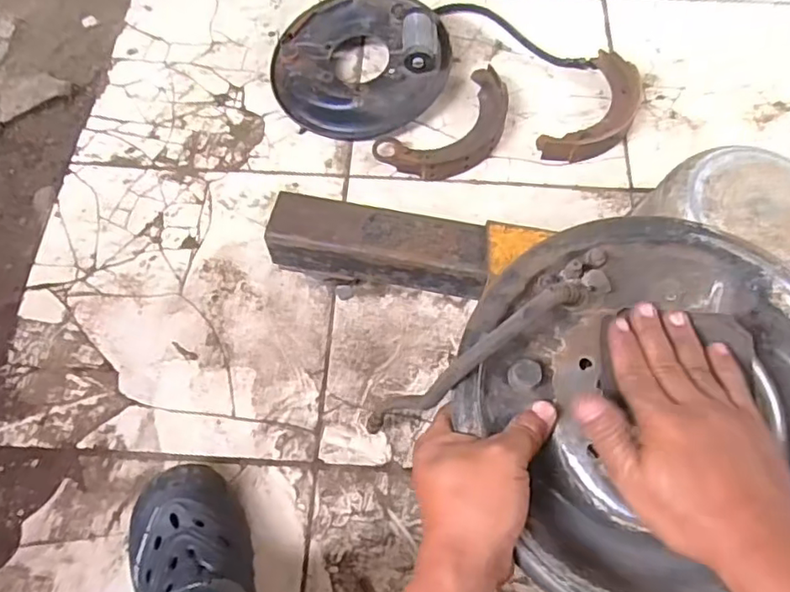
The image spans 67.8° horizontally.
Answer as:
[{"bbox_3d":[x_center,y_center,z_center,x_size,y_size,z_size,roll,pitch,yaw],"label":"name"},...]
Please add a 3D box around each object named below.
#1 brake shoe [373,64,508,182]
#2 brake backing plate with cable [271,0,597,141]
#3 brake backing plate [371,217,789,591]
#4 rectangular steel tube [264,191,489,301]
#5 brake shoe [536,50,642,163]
[{"bbox_3d":[0.087,-0.242,0.864,0.226,0.031,0.116,-38,71,-14],"label":"brake shoe"},{"bbox_3d":[0.021,-0.383,0.890,0.421,0.080,0.243,-19,68,-7],"label":"brake backing plate with cable"},{"bbox_3d":[0.171,0.067,0.378,0.262,0.070,0.260,0,67,1],"label":"brake backing plate"},{"bbox_3d":[-0.018,-0.053,0.640,0.231,0.062,0.070,12,65,5],"label":"rectangular steel tube"},{"bbox_3d":[0.303,-0.272,0.871,0.097,0.031,0.214,32,71,13],"label":"brake shoe"}]

